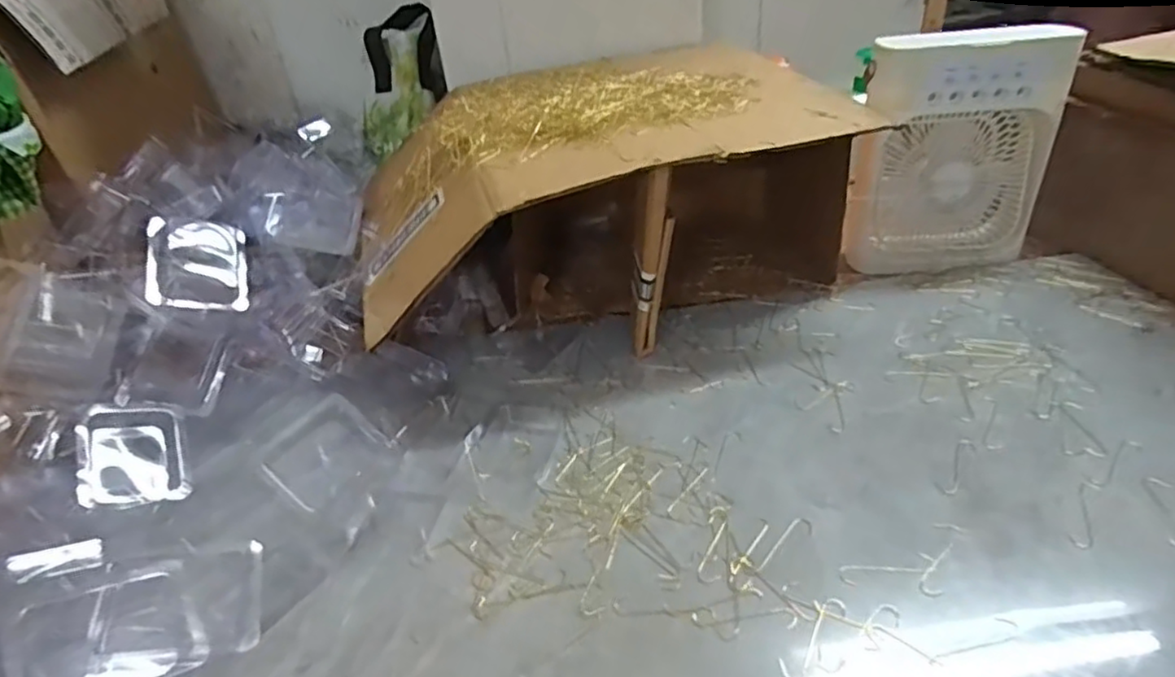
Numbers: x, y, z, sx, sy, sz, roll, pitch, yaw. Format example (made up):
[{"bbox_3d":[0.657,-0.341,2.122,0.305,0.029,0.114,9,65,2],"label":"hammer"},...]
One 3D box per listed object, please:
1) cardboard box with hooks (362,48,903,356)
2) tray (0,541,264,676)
[{"bbox_3d":[0.004,-0.153,0.710,0.483,0.220,0.350,-13,34,-9],"label":"cardboard box with hooks"},{"bbox_3d":[-0.293,0.187,0.418,0.142,0.037,0.087,-18,35,-18],"label":"tray"}]

